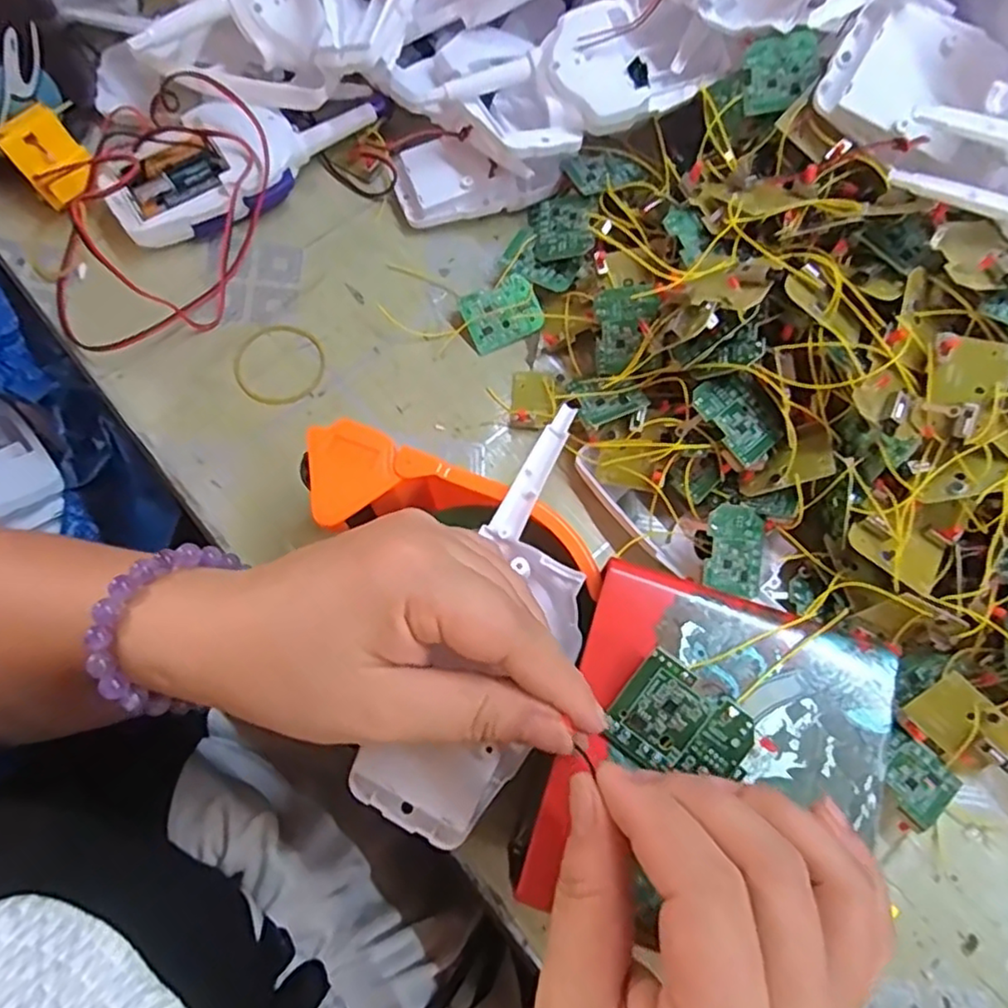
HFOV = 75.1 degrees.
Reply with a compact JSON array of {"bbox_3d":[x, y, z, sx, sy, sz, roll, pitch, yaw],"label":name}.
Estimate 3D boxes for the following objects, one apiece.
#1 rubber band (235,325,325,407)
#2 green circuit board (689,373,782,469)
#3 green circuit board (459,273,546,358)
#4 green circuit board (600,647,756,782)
[{"bbox_3d":[-0.124,-0.077,0.362,0.049,0.004,0.049,0,72,-1],"label":"rubber band"},{"bbox_3d":[0.110,-0.042,0.304,0.034,0.004,0.041,-34,83,-25],"label":"green circuit board"},{"bbox_3d":[-0.001,-0.106,0.366,0.041,0.005,0.033,-24,99,1],"label":"green circuit board"},{"bbox_3d":[0.058,0.073,0.214,0.042,0.004,0.034,35,94,12],"label":"green circuit board"}]

